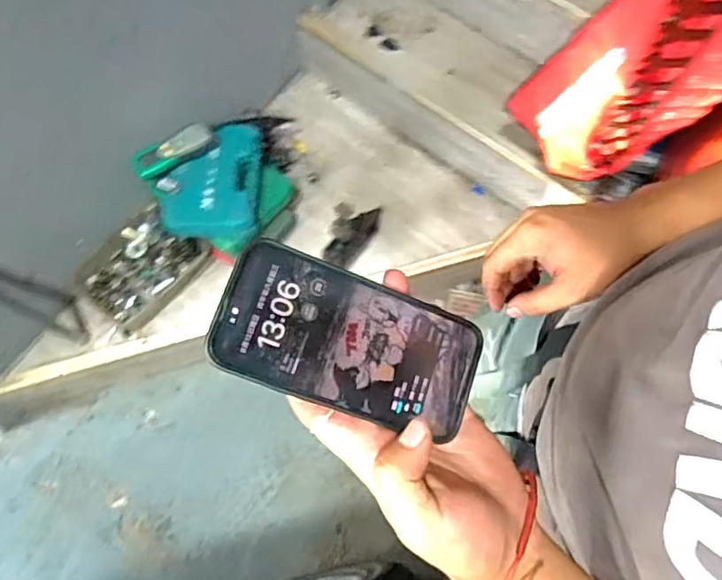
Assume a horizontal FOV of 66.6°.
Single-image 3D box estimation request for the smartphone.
[{"bbox_3d":[-0.004,0.029,0.301,0.144,0.006,0.071,22,80,-13],"label":"smartphone"}]

